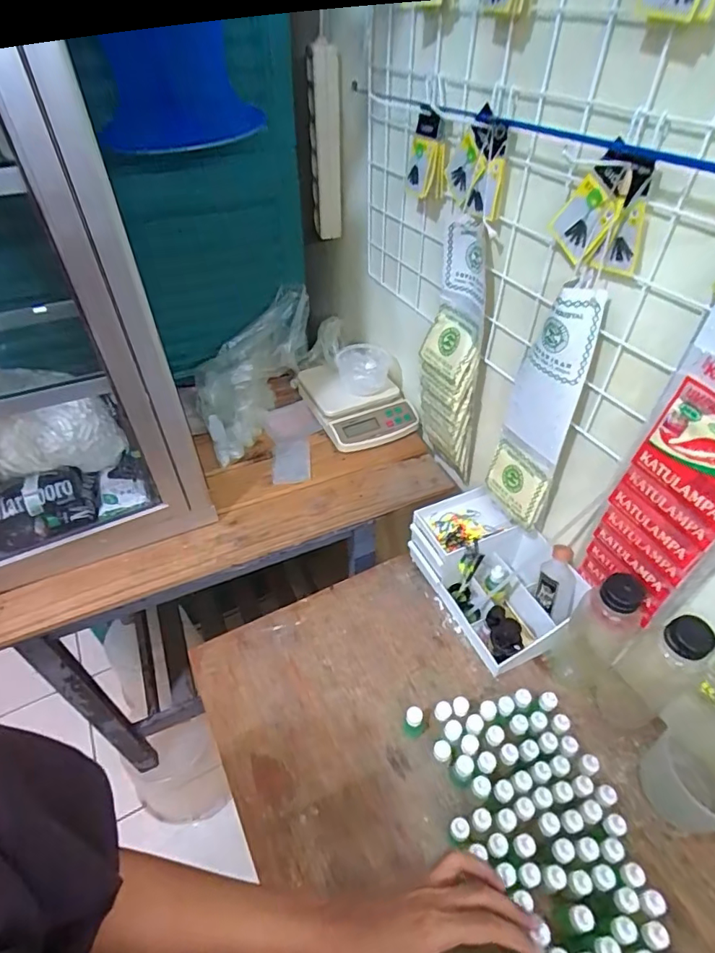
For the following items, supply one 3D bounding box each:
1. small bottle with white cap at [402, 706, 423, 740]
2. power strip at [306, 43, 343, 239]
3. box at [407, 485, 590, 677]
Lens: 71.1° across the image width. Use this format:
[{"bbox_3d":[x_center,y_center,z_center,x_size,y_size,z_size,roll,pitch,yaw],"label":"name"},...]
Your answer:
[{"bbox_3d":[0.067,0.293,0.597,0.023,0.045,0.021,0,44,0],"label":"small bottle with white cap"},{"bbox_3d":[-0.047,-0.470,0.743,0.044,0.302,0.043,-3,69,-3],"label":"power strip"},{"bbox_3d":[0.191,0.135,0.708,0.142,0.102,0.225,-22,48,-21],"label":"box"}]

